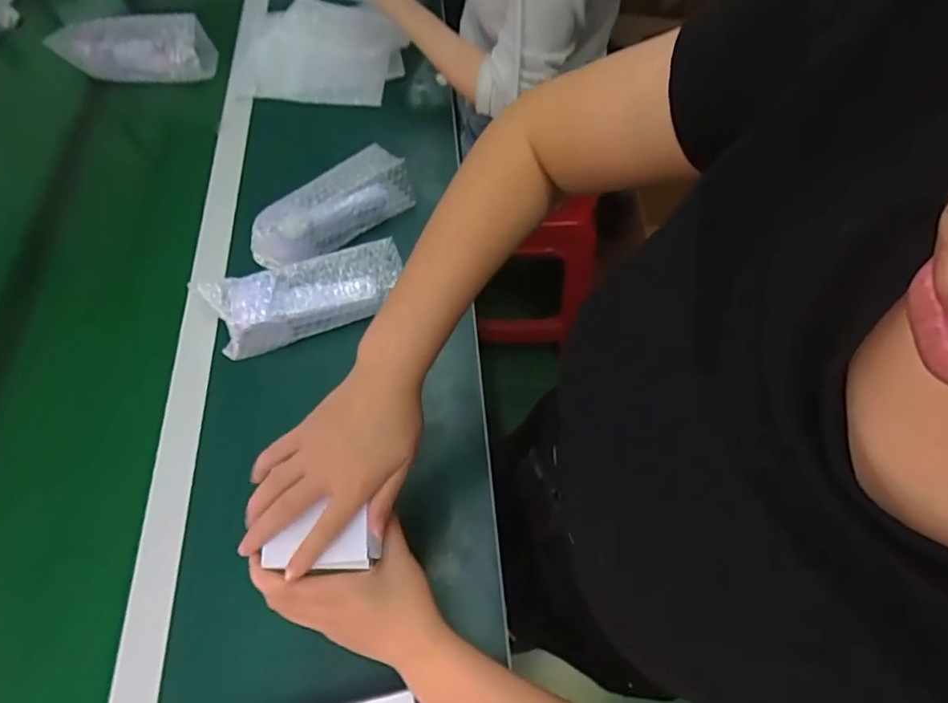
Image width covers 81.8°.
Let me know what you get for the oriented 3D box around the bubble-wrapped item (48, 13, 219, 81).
[{"bbox_3d":[-0.502,-0.448,0.813,0.222,0.074,0.041,-2,59,2],"label":"bubble-wrapped item"}]

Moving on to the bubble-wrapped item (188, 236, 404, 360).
[{"bbox_3d":[-0.179,-0.063,0.591,0.206,0.062,0.067,-19,60,-8],"label":"bubble-wrapped item"}]

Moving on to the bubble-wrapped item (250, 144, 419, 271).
[{"bbox_3d":[-0.170,-0.169,0.657,0.068,0.063,0.204,39,68,23],"label":"bubble-wrapped item"}]

